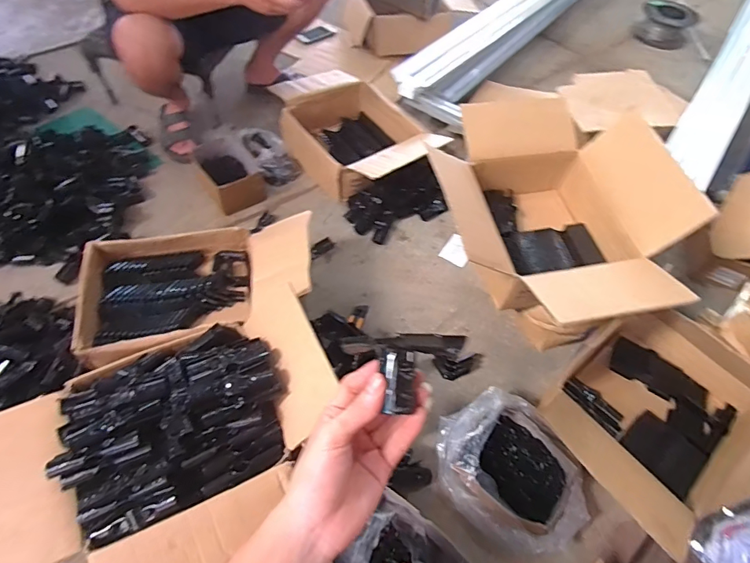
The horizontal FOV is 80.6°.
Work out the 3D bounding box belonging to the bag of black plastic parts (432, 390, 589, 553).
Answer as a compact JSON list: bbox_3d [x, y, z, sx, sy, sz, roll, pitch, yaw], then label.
[{"bbox_3d":[0.243,0.347,0.807,0.204,0.119,0.272,-29,62,-23],"label":"bag of black plastic parts"}]

